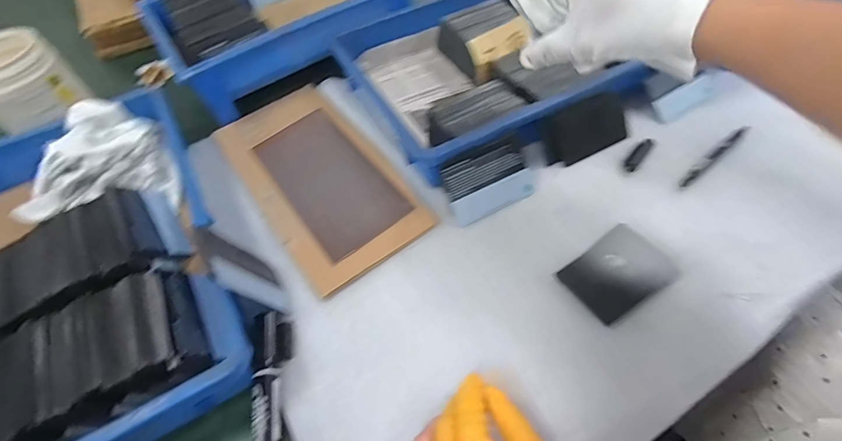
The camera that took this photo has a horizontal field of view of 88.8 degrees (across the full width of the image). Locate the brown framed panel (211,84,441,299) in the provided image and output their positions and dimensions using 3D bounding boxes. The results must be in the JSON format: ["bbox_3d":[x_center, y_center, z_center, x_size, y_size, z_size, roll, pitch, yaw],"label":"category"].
[{"bbox_3d":[-0.110,-0.051,0.455,0.134,0.008,0.257,-32,58,-17],"label":"brown framed panel"}]

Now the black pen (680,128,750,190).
[{"bbox_3d":[0.294,-0.066,0.429,0.112,0.010,0.010,-35,59,-19],"label":"black pen"}]

